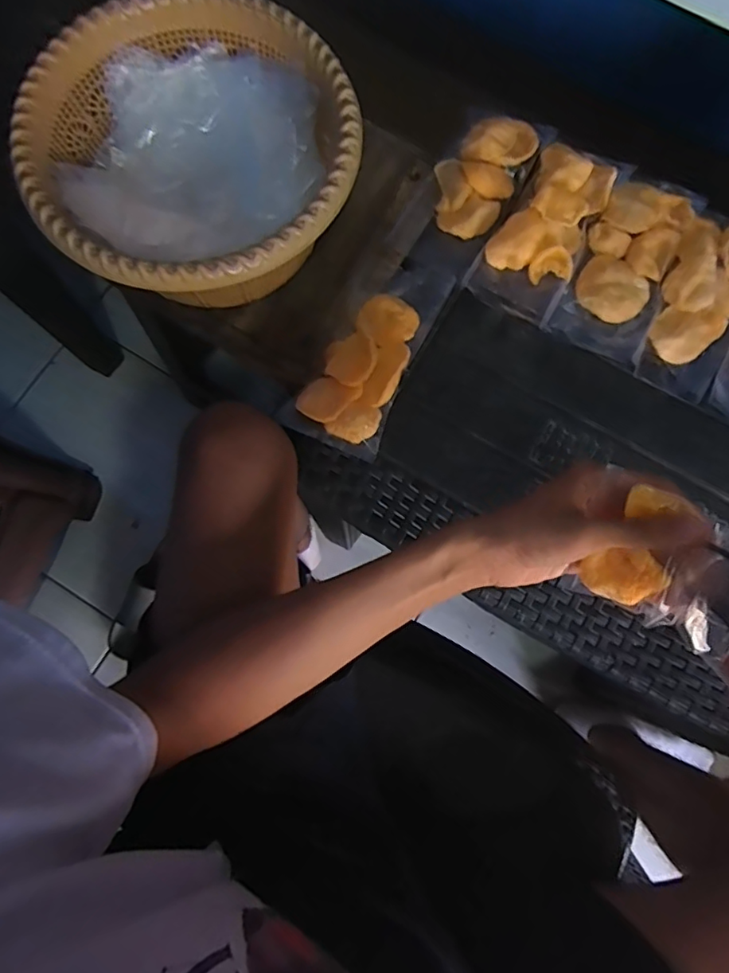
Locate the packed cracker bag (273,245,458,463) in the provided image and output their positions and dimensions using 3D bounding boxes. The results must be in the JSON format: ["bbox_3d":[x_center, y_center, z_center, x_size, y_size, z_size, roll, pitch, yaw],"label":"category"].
[{"bbox_3d":[0.009,-0.136,0.513,0.090,0.024,0.209,25,80,4],"label":"packed cracker bag"}]

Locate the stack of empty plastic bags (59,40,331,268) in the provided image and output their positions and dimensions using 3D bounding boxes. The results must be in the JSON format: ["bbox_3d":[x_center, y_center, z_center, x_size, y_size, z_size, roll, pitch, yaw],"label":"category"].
[{"bbox_3d":[-0.145,-0.274,0.472,0.198,0.070,0.218,13,79,2],"label":"stack of empty plastic bags"}]

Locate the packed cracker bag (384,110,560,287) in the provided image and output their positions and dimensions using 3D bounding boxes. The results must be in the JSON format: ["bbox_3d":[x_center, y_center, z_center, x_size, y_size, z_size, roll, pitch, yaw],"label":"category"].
[{"bbox_3d":[0.105,-0.297,0.542,0.086,0.021,0.177,32,80,5],"label":"packed cracker bag"}]

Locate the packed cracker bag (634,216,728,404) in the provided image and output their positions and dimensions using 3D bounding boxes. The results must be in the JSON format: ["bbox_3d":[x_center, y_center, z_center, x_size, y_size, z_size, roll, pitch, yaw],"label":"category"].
[{"bbox_3d":[0.323,-0.177,0.516,0.078,0.022,0.189,29,80,5],"label":"packed cracker bag"}]

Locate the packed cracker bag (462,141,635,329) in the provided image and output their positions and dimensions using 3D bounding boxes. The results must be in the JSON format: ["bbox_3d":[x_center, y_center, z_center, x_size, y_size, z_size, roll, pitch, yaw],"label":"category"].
[{"bbox_3d":[0.177,-0.250,0.528,0.086,0.024,0.171,30,80,5],"label":"packed cracker bag"}]

